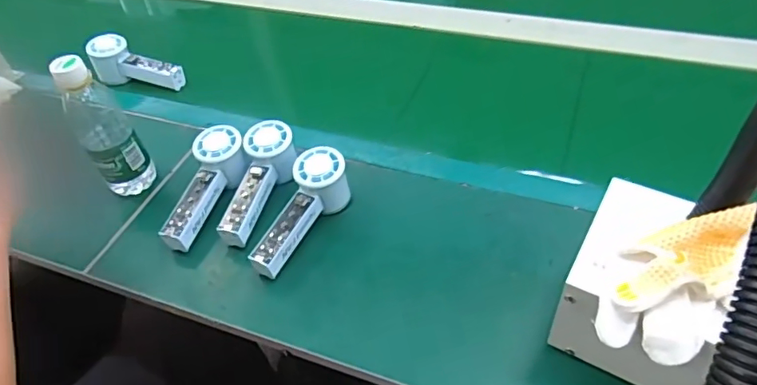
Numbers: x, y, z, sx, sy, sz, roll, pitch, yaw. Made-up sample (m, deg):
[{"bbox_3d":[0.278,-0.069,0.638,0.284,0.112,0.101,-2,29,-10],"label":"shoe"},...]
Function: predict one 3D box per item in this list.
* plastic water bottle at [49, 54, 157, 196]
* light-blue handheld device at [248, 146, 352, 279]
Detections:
[{"bbox_3d":[-0.321,-0.068,0.611,0.064,0.185,0.060,-33,51,-23],"label":"plastic water bottle"},{"bbox_3d":[-0.091,0.023,0.578,0.057,0.070,0.154,24,54,27],"label":"light-blue handheld device"}]

